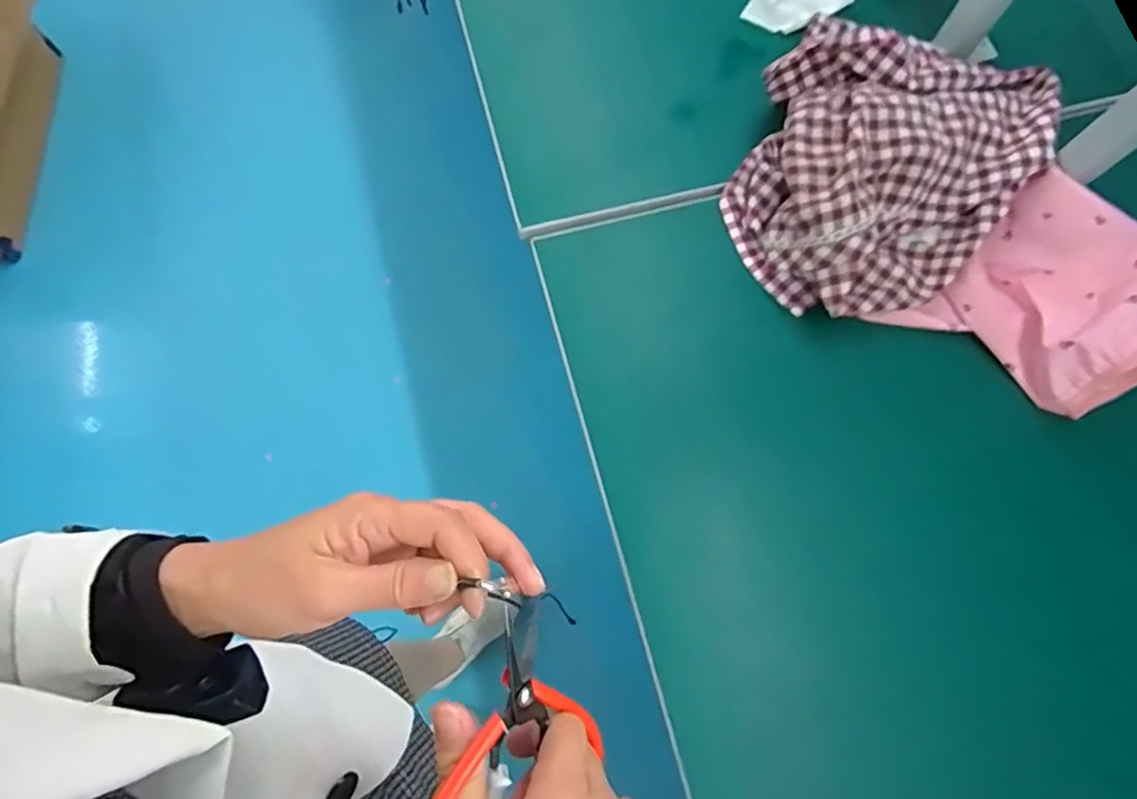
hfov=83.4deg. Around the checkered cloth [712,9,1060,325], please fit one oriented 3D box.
[{"bbox_3d":[0.287,-0.232,0.590,0.245,0.091,0.309,41,78,10],"label":"checkered cloth"}]

